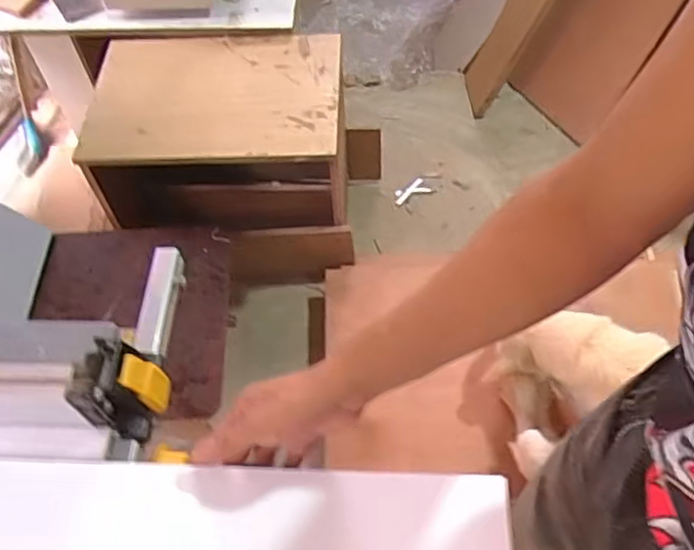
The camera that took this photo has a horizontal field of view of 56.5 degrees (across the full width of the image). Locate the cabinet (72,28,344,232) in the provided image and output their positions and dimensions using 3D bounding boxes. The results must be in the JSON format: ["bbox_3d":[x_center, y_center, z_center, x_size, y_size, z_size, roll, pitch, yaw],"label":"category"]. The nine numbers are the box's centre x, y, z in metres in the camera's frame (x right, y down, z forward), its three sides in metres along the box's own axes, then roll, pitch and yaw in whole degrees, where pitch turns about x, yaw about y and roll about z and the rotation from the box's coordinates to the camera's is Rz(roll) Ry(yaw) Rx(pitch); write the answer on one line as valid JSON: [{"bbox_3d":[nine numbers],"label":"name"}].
[{"bbox_3d":[-0.294,-0.286,1.577,0.569,0.429,0.375,-4,57,-1],"label":"cabinet"}]

